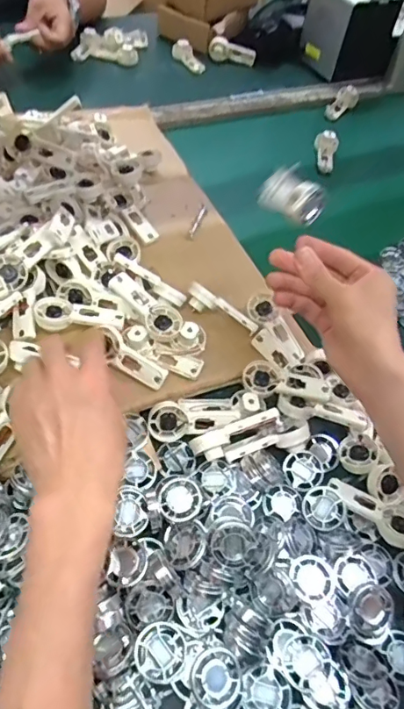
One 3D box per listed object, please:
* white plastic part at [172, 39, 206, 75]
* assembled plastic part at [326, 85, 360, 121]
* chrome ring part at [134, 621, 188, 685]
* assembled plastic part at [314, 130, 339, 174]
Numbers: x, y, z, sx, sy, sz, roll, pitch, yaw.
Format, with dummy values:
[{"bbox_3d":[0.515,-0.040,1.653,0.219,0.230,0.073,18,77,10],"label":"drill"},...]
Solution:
[{"bbox_3d":[-0.027,-0.603,1.011,0.023,0.044,0.083,-40,82,-26],"label":"white plastic part"},{"bbox_3d":[0.270,-0.486,0.962,0.041,0.022,0.080,40,84,22],"label":"assembled plastic part"},{"bbox_3d":[-0.032,0.232,0.388,0.041,0.011,0.039,4,55,-6],"label":"chrome ring part"},{"bbox_3d":[0.218,-0.351,0.865,0.040,0.021,0.082,4,76,-1],"label":"assembled plastic part"}]

